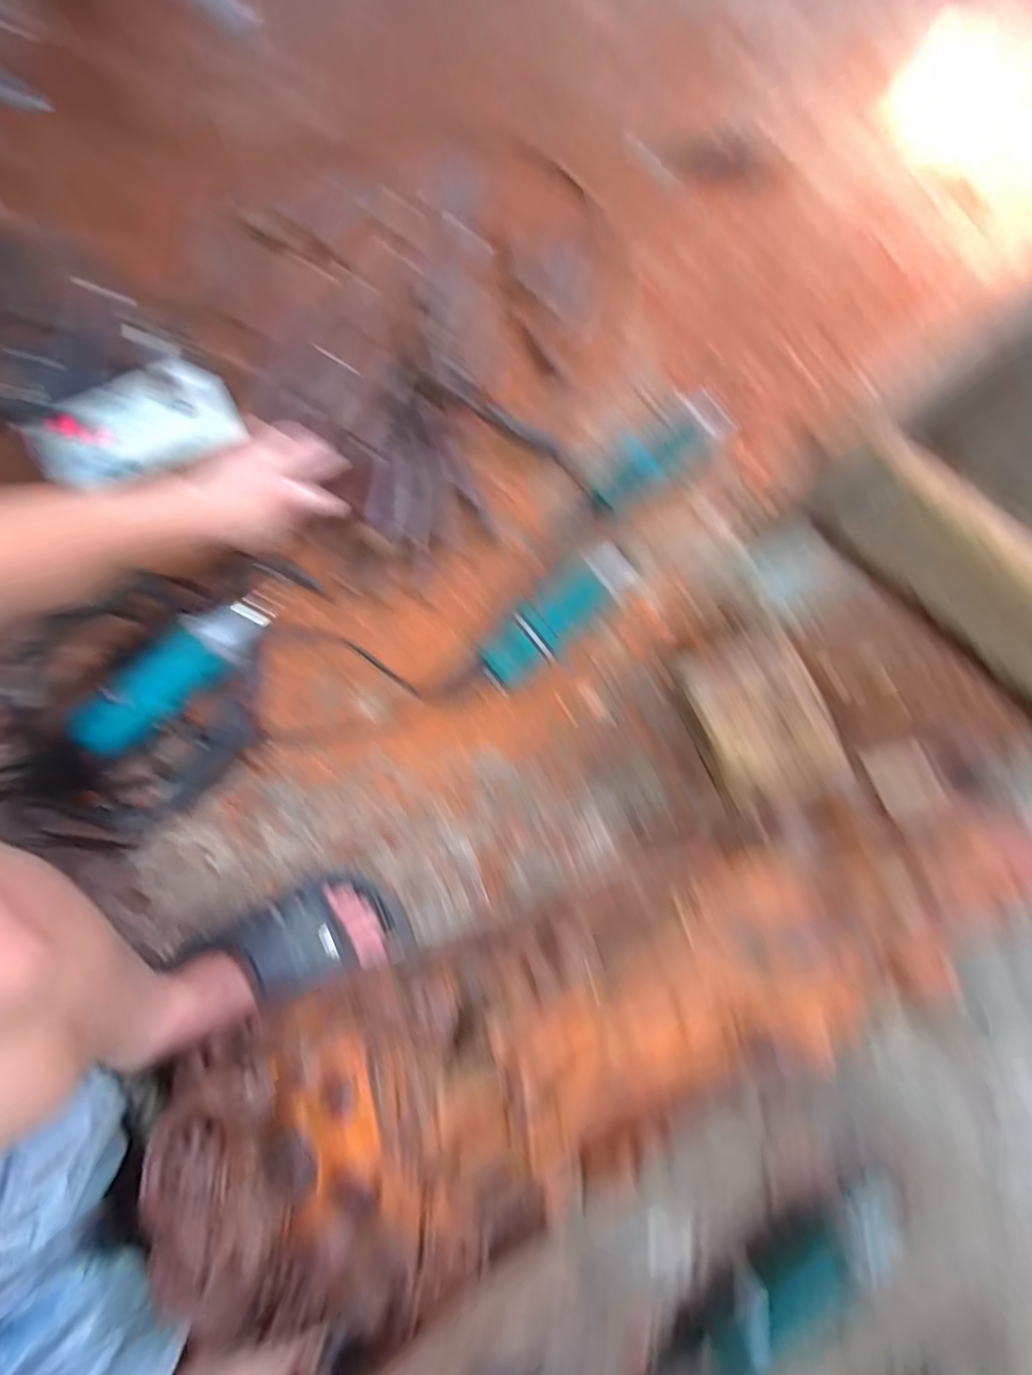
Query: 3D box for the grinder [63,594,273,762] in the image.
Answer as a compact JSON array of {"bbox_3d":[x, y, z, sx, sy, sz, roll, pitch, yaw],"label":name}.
[{"bbox_3d":[-0.334,-0.011,0.559,0.212,0.060,0.062,-42,79,-7],"label":"grinder"}]

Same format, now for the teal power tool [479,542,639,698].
[{"bbox_3d":[0.043,-0.070,0.584,0.186,0.043,0.059,-40,79,-7],"label":"teal power tool"}]

